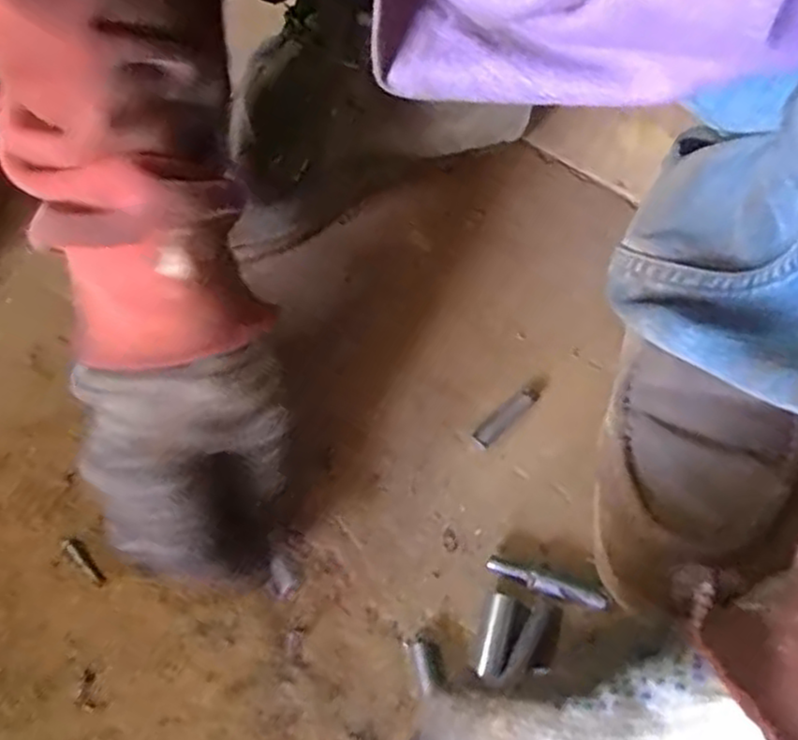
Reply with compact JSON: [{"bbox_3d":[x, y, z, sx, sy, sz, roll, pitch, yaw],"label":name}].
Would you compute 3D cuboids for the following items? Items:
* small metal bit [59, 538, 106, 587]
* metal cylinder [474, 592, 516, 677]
[{"bbox_3d":[-0.161,0.096,0.363,0.032,0.008,0.008,41,67,16],"label":"small metal bit"},{"bbox_3d":[0.047,0.130,0.350,0.012,0.010,0.040,18,60,5],"label":"metal cylinder"}]

